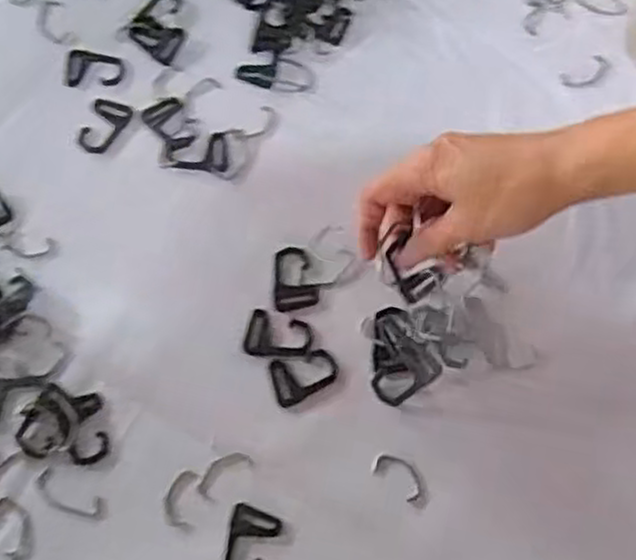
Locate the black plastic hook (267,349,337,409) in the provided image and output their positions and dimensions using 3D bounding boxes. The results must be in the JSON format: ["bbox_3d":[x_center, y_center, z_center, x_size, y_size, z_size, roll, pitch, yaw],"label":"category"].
[{"bbox_3d":[-0.008,0.059,0.477,0.041,0.004,0.029,-14,71,-7],"label":"black plastic hook"}]

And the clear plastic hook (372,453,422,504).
[{"bbox_3d":[0.048,0.115,0.458,0.034,0.004,0.018,39,73,11],"label":"clear plastic hook"}]

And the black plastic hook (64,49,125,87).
[{"bbox_3d":[-0.159,-0.151,0.549,0.041,0.004,0.029,1,70,-2],"label":"black plastic hook"}]

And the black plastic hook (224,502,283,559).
[{"bbox_3d":[-0.041,0.152,0.443,0.029,0.004,0.041,22,71,6],"label":"black plastic hook"}]

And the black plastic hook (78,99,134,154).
[{"bbox_3d":[-0.149,-0.107,0.537,0.028,0.004,0.041,18,70,5],"label":"black plastic hook"}]

